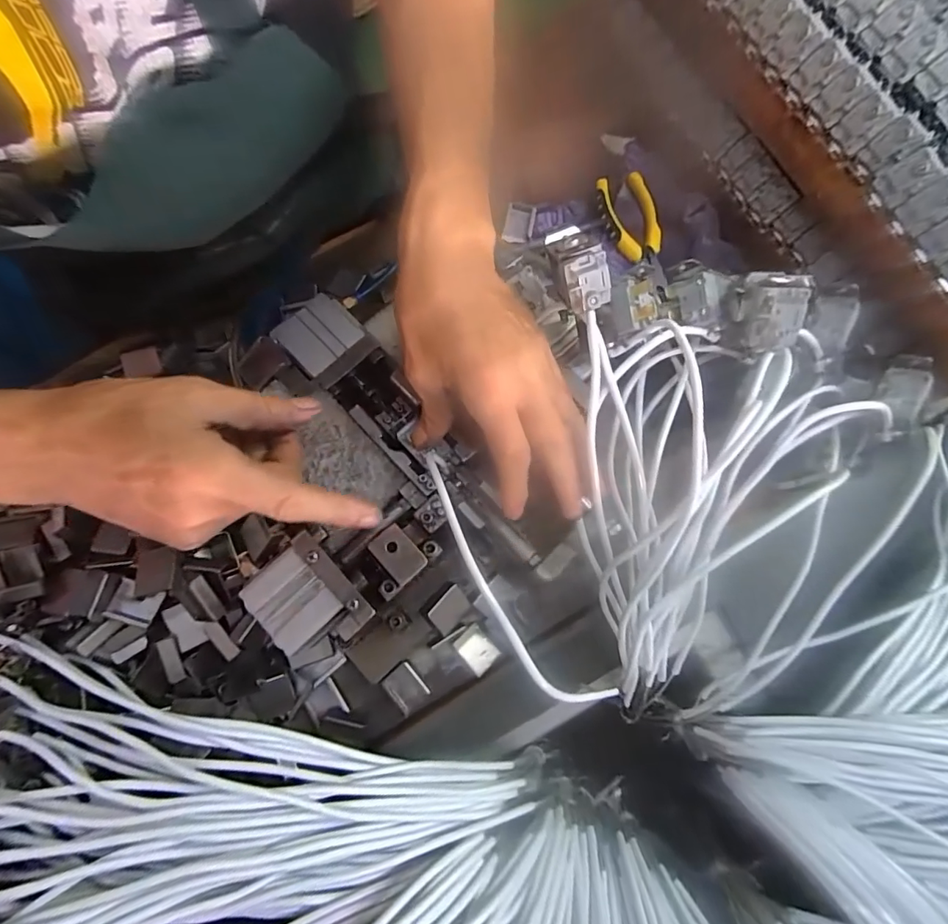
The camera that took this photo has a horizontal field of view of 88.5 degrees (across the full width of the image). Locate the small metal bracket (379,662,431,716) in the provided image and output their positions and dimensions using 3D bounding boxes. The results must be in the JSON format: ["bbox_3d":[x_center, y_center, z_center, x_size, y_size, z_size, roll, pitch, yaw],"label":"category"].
[{"bbox_3d":[-0.052,0.169,0.364,0.027,0.011,0.031,-40,79,-9],"label":"small metal bracket"}]

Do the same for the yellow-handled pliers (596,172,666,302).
[{"bbox_3d":[0.145,-0.209,0.439,0.046,0.021,0.116,-13,76,-3],"label":"yellow-handled pliers"}]

